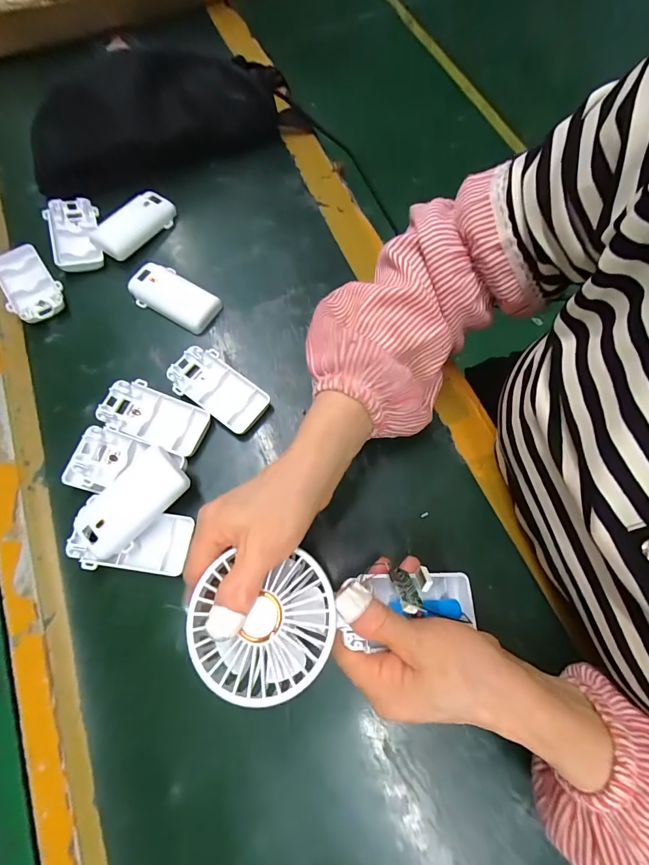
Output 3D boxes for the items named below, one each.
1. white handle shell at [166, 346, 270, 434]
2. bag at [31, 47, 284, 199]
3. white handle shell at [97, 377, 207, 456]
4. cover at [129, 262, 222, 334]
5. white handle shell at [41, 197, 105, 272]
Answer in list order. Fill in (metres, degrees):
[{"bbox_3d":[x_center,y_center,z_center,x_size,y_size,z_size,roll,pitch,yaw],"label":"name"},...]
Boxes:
[{"bbox_3d":[-0.098,-0.040,0.353,0.096,0.016,0.049,31,73,10],"label":"white handle shell"},{"bbox_3d":[-0.184,-0.362,0.432,0.298,0.071,0.127,-24,72,-9],"label":"bag"},{"bbox_3d":[-0.151,-0.013,0.343,0.095,0.016,0.048,18,71,6],"label":"white handle shell"},{"bbox_3d":[-0.152,-0.137,0.387,0.093,0.017,0.046,34,74,11],"label":"cover"},{"bbox_3d":[-0.266,-0.214,0.410,0.047,0.018,0.097,-19,71,-7],"label":"white handle shell"}]

